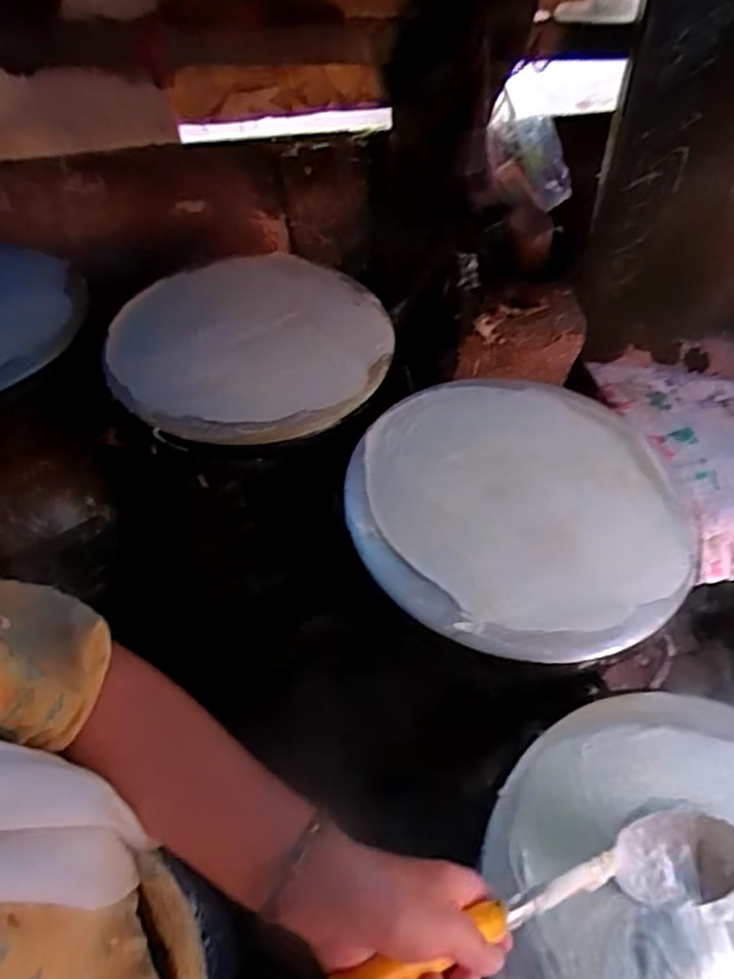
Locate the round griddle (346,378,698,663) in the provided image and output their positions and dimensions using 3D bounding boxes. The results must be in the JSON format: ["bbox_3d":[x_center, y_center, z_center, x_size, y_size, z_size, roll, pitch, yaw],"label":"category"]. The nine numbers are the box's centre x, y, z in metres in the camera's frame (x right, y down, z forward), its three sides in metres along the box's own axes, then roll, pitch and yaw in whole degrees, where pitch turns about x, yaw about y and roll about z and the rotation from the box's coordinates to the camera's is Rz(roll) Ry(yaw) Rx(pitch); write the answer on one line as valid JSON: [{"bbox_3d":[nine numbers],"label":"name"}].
[{"bbox_3d":[0.166,0.008,0.695,0.353,0.025,0.349,1,53,-1],"label":"round griddle"}]

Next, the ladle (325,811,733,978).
[{"bbox_3d":[0.134,0.262,0.408,0.337,0.086,0.062,10,45,-35],"label":"ladle"}]

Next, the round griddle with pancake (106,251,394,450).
[{"bbox_3d":[-0.144,-0.198,0.837,0.329,0.032,0.362,29,57,19],"label":"round griddle with pancake"}]

